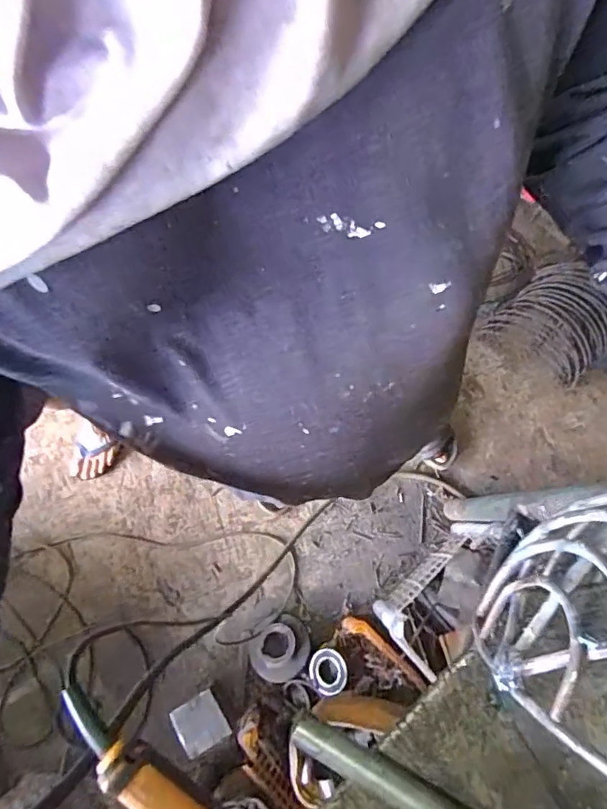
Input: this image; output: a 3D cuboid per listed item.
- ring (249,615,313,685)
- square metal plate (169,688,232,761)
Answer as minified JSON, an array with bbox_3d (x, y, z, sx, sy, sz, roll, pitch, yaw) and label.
[{"bbox_3d":[-0.051,0.546,1.190,0.136,0.045,0.122,-39,65,-9],"label":"ring"},{"bbox_3d":[-0.214,0.659,1.102,0.098,0.004,0.102,-12,46,-37],"label":"square metal plate"}]

